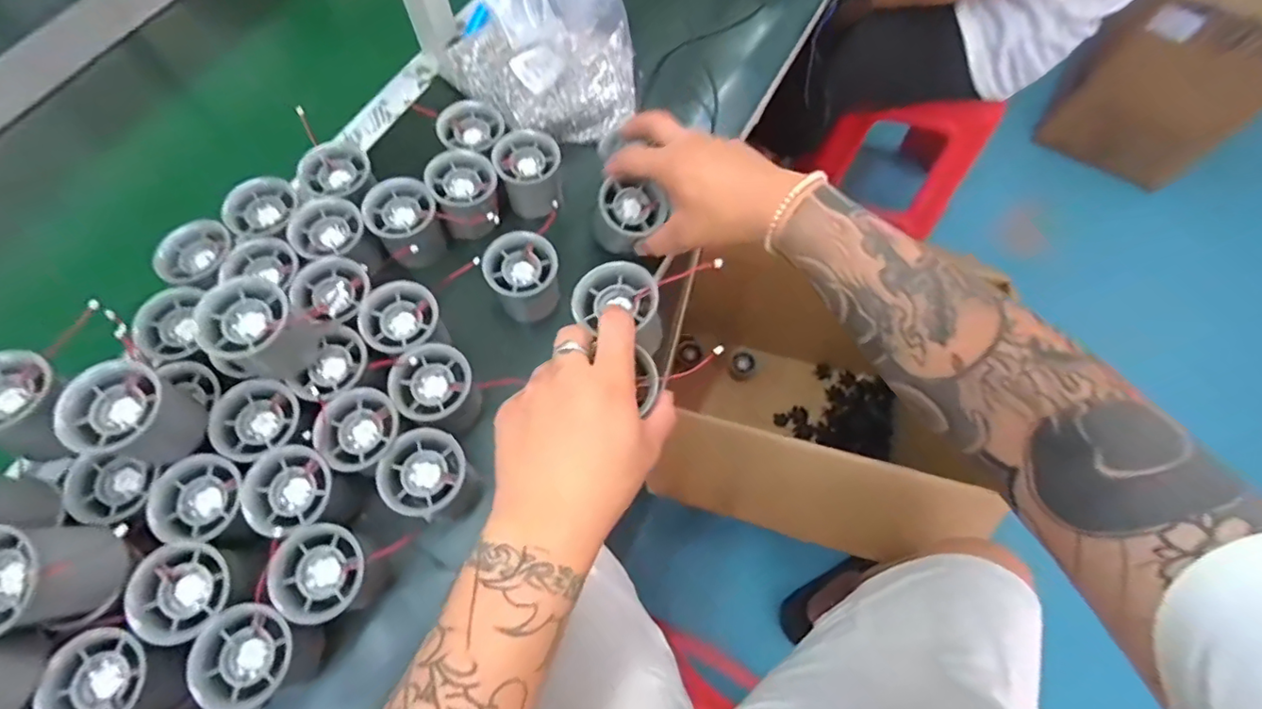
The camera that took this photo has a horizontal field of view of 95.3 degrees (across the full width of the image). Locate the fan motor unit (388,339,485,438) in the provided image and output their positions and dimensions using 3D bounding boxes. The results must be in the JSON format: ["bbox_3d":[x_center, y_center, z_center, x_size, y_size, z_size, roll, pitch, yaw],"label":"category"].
[{"bbox_3d":[-0.142,0.028,0.425,0.055,0.047,0.057,1,66,-2],"label":"fan motor unit"}]

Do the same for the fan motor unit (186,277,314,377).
[{"bbox_3d":[-0.253,-0.015,0.392,0.054,0.056,0.057,33,69,12],"label":"fan motor unit"}]

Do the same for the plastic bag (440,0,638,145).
[{"bbox_3d":[-0.083,-0.284,0.524,0.181,0.131,0.130,-10,67,-7],"label":"plastic bag"}]

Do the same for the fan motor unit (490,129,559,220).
[{"bbox_3d":[-0.091,-0.160,0.516,0.054,0.062,0.044,-13,68,-8],"label":"fan motor unit"}]

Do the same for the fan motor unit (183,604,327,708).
[{"bbox_3d":[-0.233,0.190,0.363,0.057,0.055,0.057,1,66,-2],"label":"fan motor unit"}]

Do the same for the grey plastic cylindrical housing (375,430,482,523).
[{"bbox_3d":[-0.141,0.090,0.412,0.055,0.065,0.056,1,66,-2],"label":"grey plastic cylindrical housing"}]

